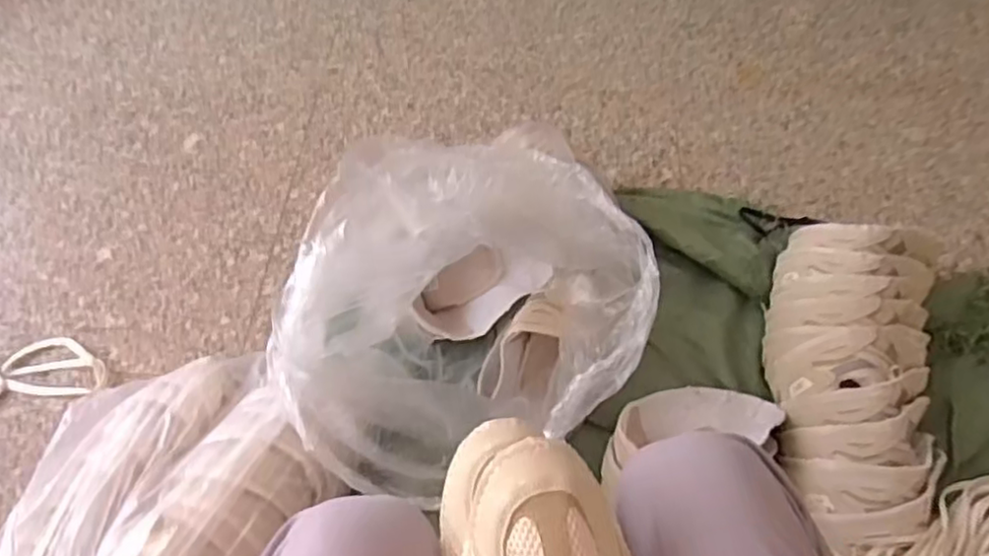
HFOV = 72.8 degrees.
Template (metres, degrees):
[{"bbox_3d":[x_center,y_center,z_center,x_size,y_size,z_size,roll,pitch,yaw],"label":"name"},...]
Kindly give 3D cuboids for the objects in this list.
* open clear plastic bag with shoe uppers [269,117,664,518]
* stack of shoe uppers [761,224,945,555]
[{"bbox_3d":[-0.021,0.057,0.694,0.301,0.264,0.339,23,62,12],"label":"open clear plastic bag with shoe uppers"},{"bbox_3d":[0.428,0.116,0.787,0.190,0.110,0.382,14,61,8],"label":"stack of shoe uppers"}]

